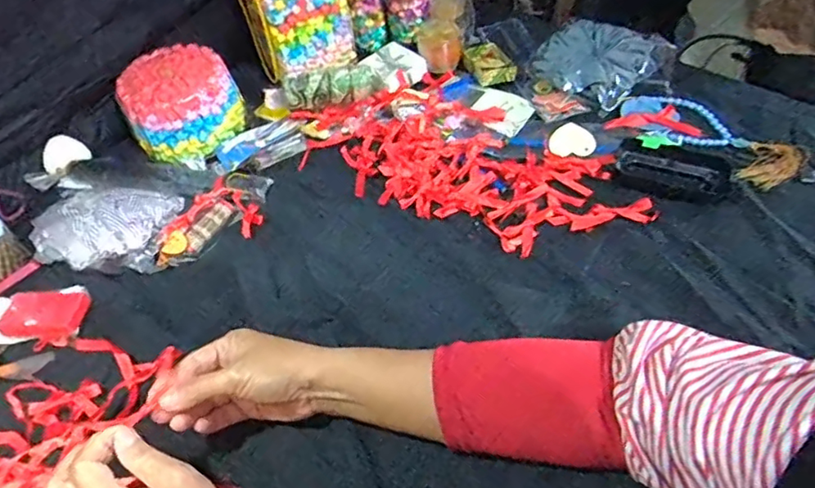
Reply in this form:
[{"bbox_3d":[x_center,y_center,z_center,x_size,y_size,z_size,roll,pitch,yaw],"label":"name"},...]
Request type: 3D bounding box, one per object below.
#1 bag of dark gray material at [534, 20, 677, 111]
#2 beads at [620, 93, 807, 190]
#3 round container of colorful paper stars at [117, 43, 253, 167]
[{"bbox_3d":[0.229,-0.211,0.673,0.151,0.031,0.127,19,56,19],"label":"bag of dark gray material"},{"bbox_3d":[0.320,-0.118,0.602,0.182,0.009,0.082,27,59,24],"label":"beads"},{"bbox_3d":[-0.258,-0.165,0.650,0.125,0.068,0.121,-3,52,4],"label":"round container of colorful paper stars"}]

